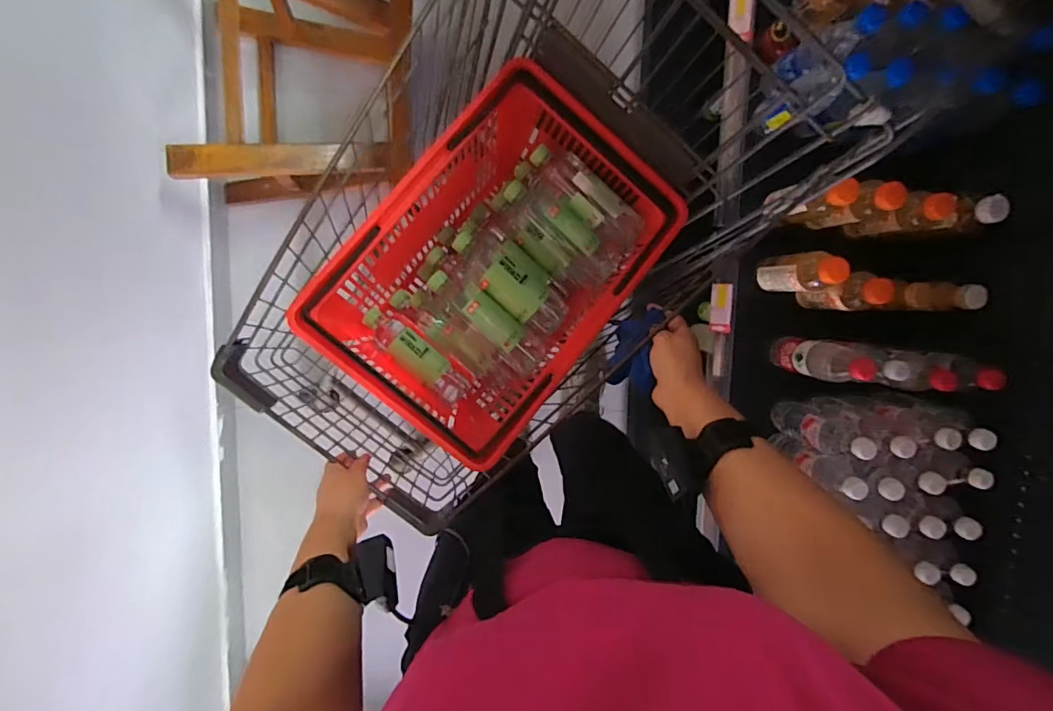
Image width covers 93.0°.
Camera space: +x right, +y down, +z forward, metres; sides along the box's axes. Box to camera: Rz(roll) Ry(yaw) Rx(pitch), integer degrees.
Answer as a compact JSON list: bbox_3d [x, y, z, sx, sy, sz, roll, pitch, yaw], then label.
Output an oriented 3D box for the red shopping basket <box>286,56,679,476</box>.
[{"bbox_3d":[-0.041,-0.137,0.762,0.329,0.248,0.479,41,92,-8],"label":"red shopping basket"}]

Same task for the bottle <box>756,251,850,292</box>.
[{"bbox_3d":[0.463,-0.138,0.843,0.058,0.165,0.066,-7,97,-4],"label":"bottle"}]

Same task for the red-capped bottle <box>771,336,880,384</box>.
[{"bbox_3d":[0.518,0.010,0.866,0.066,0.219,0.064,14,95,-6],"label":"red-capped bottle"}]

